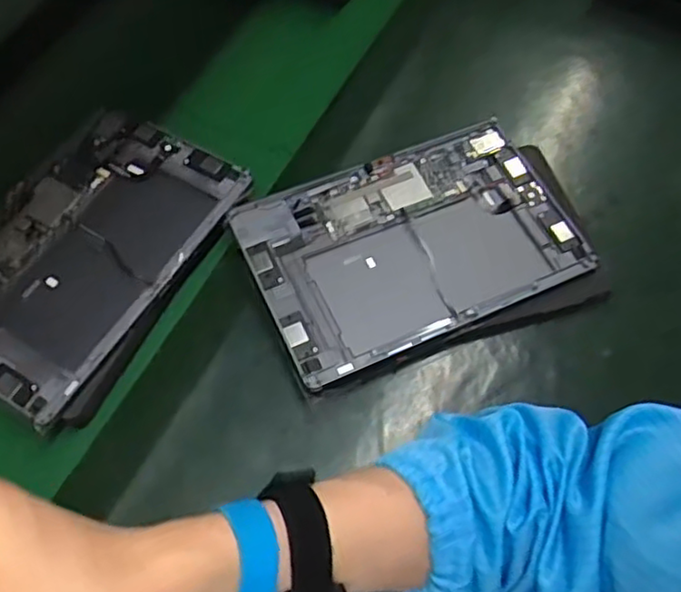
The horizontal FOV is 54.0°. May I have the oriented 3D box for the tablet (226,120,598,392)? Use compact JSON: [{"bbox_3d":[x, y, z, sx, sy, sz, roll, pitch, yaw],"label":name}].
[{"bbox_3d":[0.061,-0.046,0.542,0.259,0.007,0.164,-22,65,-16],"label":"tablet"}]

